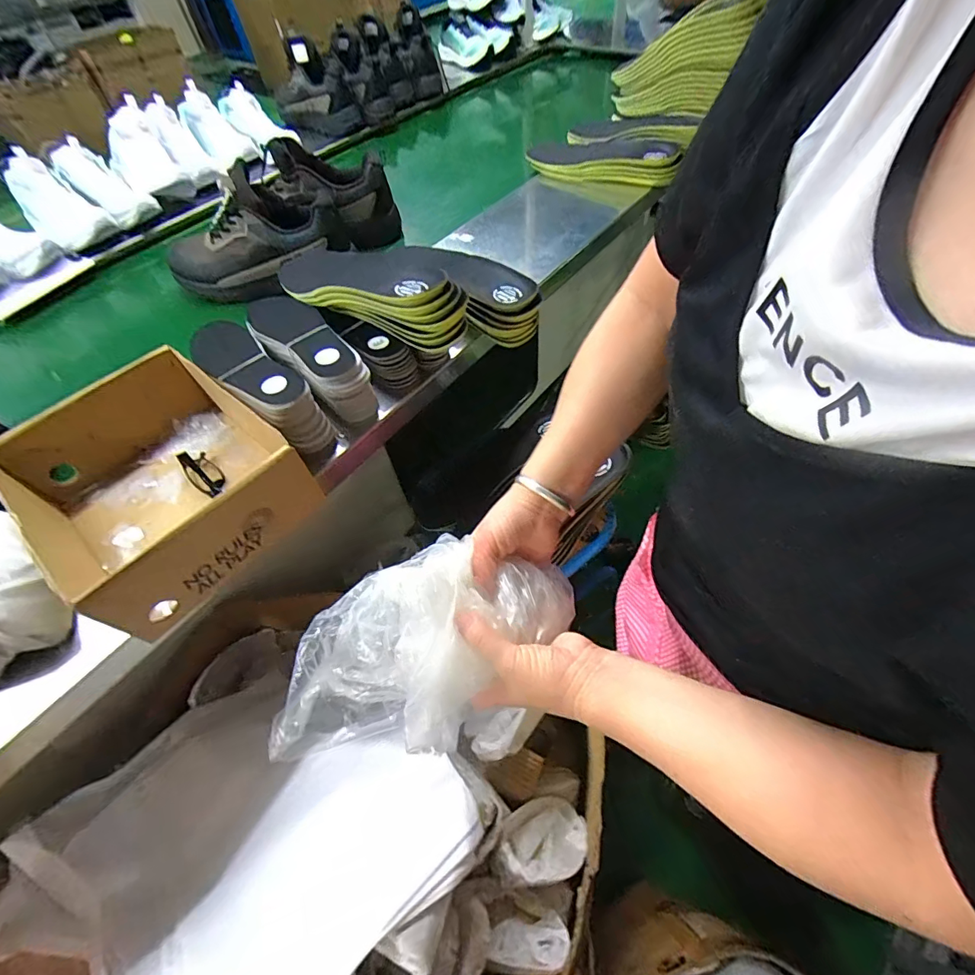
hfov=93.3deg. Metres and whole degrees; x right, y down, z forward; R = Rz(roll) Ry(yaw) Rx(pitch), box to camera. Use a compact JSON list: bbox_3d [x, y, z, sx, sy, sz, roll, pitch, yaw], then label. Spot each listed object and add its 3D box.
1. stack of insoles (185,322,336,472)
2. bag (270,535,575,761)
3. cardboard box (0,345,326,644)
[{"bbox_3d":[-0.279,-0.119,0.569,0.223,0.095,0.070,38,66,27],"label":"stack of insoles"},{"bbox_3d":[-0.052,0.119,0.360,0.246,0.080,0.137,-27,57,-13],"label":"bag"},{"bbox_3d":[-0.349,-0.011,0.496,0.268,0.102,0.221,33,64,24],"label":"cardboard box"}]

